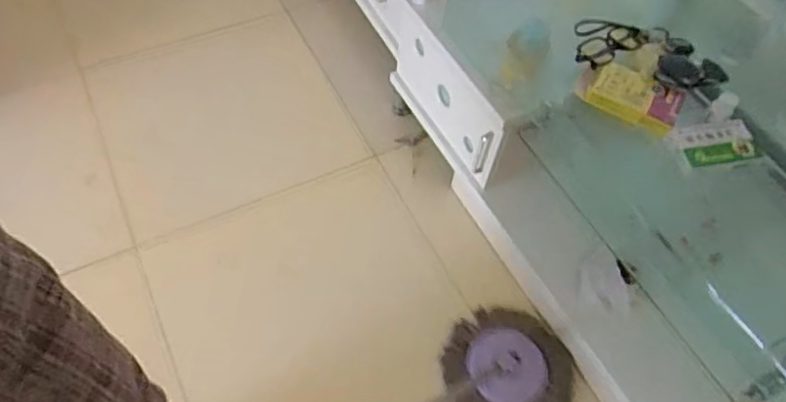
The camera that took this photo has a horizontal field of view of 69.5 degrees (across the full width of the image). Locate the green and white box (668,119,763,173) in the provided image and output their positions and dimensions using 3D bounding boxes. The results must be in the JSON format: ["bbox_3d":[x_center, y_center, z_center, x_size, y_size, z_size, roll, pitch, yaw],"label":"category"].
[{"bbox_3d":[0.479,-0.084,0.845,0.122,0.024,0.072,-7,60,-8],"label":"green and white box"}]

